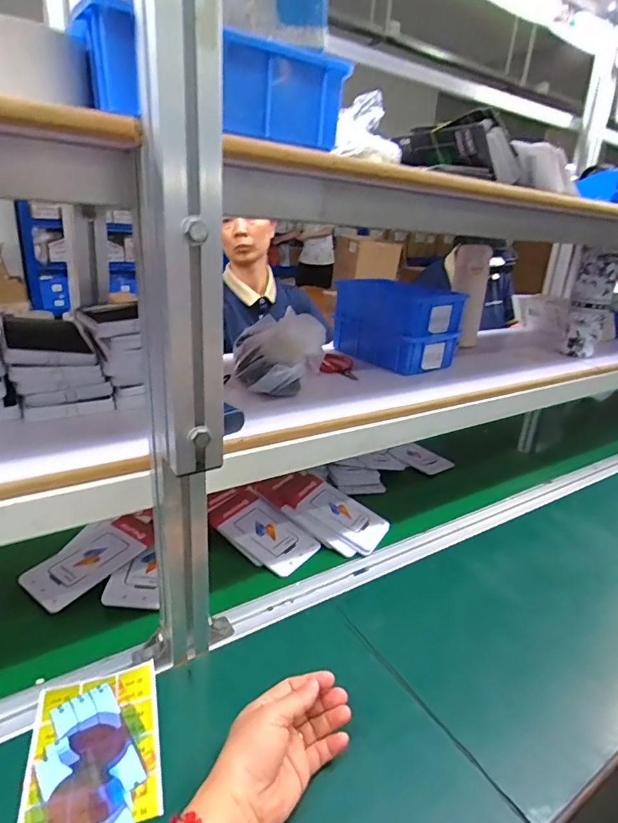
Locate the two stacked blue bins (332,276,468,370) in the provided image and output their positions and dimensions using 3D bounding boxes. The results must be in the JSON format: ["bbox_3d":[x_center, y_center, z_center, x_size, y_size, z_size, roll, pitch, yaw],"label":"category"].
[{"bbox_3d":[0.147,-0.152,0.824,0.151,0.127,0.169,-7,25,-27],"label":"two stacked blue bins"}]

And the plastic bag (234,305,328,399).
[{"bbox_3d":[-0.039,-0.079,0.633,0.121,0.094,0.148,3,22,-4],"label":"plastic bag"}]

